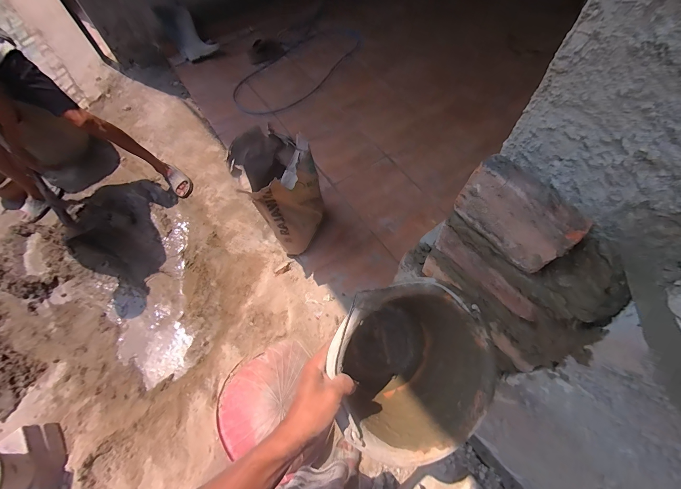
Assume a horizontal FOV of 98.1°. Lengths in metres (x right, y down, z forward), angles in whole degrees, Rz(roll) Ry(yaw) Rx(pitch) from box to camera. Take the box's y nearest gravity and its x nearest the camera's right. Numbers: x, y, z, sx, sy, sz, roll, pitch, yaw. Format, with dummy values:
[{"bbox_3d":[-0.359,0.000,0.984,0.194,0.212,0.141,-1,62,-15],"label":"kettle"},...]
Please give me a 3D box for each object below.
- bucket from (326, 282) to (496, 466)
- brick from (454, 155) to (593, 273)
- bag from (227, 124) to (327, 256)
[{"bbox_3d":[0.078,0.179,0.512,0.248,0.229,0.248,0,89,-17],"label":"bucket"},{"bbox_3d":[0.228,-0.040,0.384,0.048,0.090,0.138,-35,66,-16],"label":"brick"},{"bbox_3d":[-0.261,-0.215,1.341,0.265,0.536,0.311,29,67,16],"label":"bag"}]

